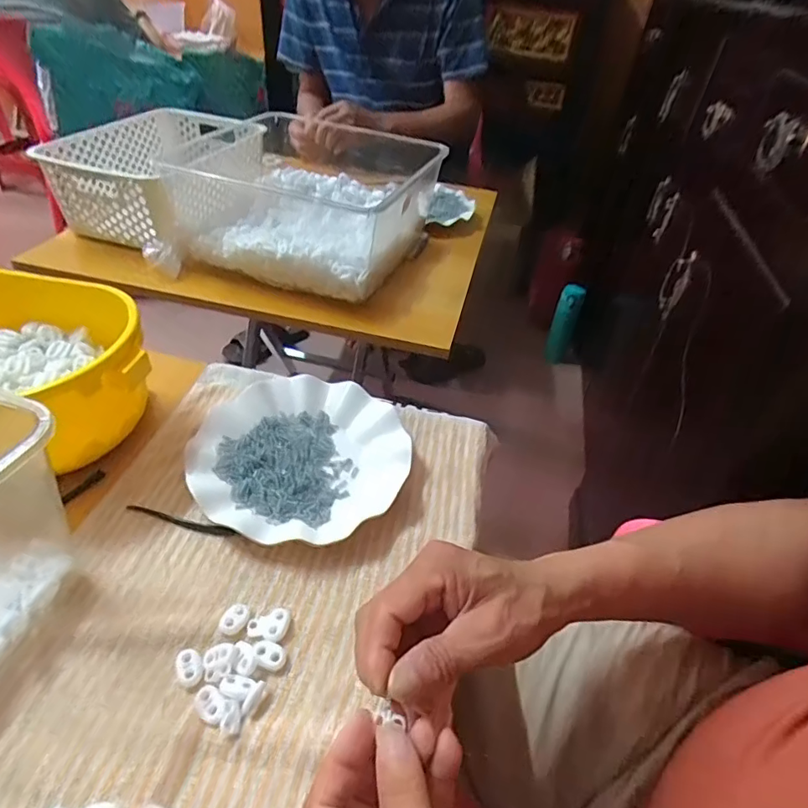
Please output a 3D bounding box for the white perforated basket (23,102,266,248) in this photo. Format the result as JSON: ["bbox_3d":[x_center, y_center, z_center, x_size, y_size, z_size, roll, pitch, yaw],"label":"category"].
[{"bbox_3d":[-0.353,-0.350,0.790,0.240,0.096,0.306,13,42,8],"label":"white perforated basket"}]

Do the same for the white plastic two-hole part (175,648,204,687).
[{"bbox_3d":[-0.134,0.163,0.321,0.014,0.004,0.023,-19,48,-26],"label":"white plastic two-hole part"}]

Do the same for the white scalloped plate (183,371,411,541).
[{"bbox_3d":[-0.089,0.043,0.448,0.178,0.025,0.175,4,42,-4],"label":"white scalloped plate"}]

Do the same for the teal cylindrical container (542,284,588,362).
[{"bbox_3d":[0.444,-0.216,1.447,0.062,0.234,0.057,3,41,-3],"label":"teal cylindrical container"}]

